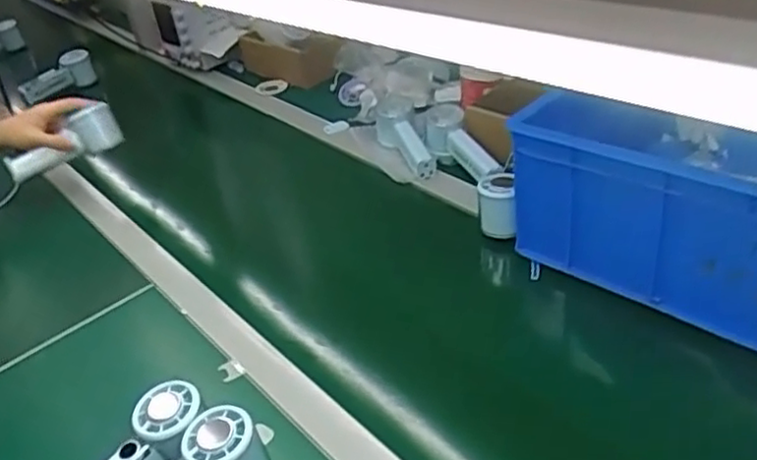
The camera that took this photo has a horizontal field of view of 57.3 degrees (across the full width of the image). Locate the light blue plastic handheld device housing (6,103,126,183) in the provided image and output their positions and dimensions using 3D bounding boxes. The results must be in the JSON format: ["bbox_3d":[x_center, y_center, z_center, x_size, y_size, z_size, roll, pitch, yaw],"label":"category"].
[{"bbox_3d":[-0.450,-0.113,0.987,0.175,0.061,0.047,-26,28,14],"label":"light blue plastic handheld device housing"}]

